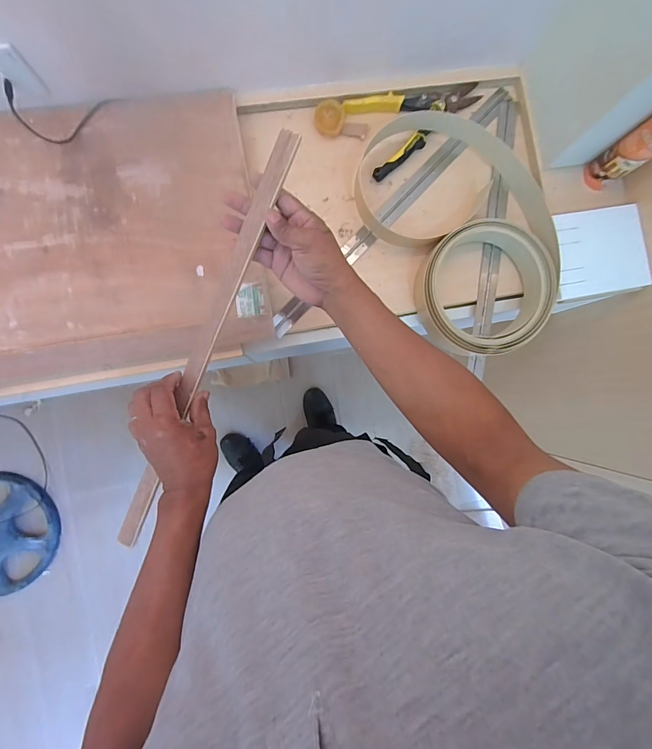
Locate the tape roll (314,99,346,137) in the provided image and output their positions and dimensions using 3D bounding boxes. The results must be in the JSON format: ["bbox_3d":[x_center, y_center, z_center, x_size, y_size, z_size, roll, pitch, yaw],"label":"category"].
[{"bbox_3d":[0.007,-0.427,0.636,0.050,0.019,0.051,0,87,-6],"label":"tape roll"}]

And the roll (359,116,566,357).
[{"bbox_3d":[0.234,-0.244,0.631,0.278,0.056,0.423,-26,89,-7],"label":"roll"}]

